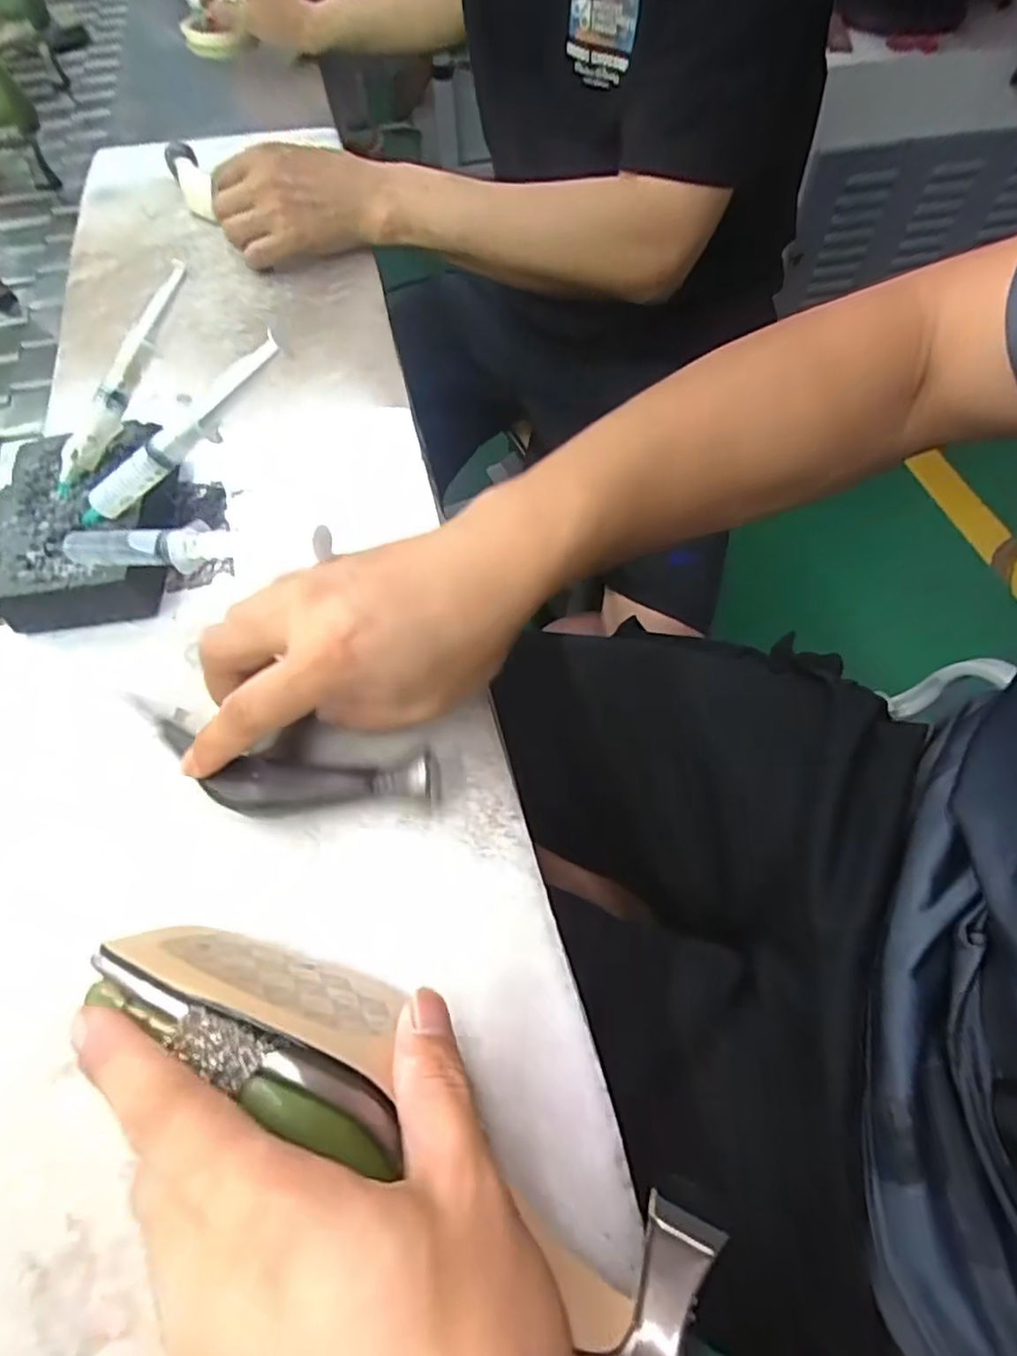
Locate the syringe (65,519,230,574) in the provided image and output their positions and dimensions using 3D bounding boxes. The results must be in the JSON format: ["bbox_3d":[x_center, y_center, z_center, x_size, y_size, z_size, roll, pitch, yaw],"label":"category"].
[{"bbox_3d":[-0.184,-0.067,0.333,0.113,0.012,0.024,3,58,22],"label":"syringe"}]

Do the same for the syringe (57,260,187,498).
[{"bbox_3d":[-0.223,-0.175,0.383,0.014,0.014,0.151,22,85,14],"label":"syringe"}]

